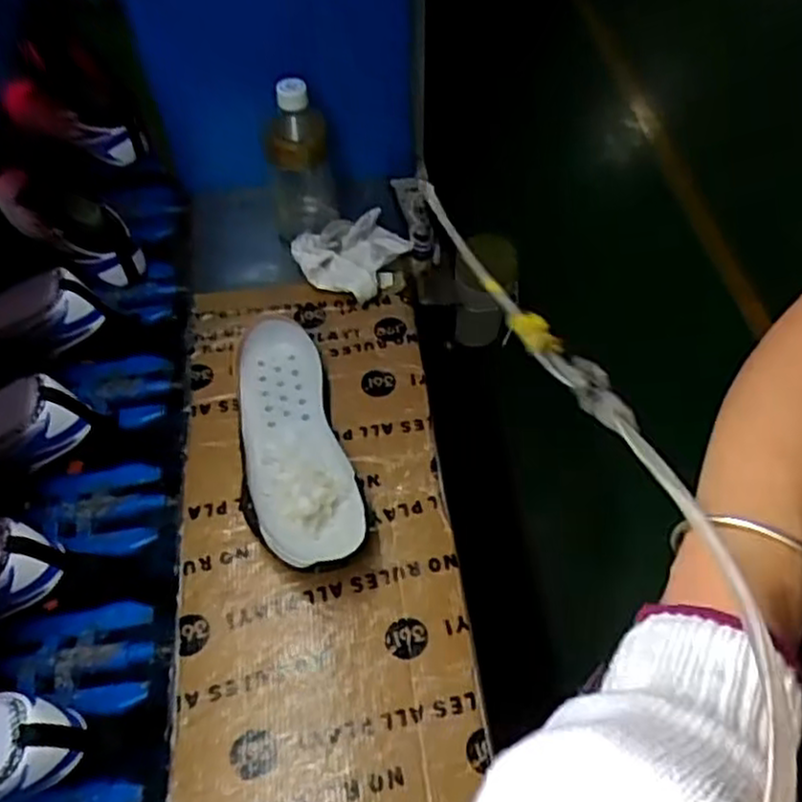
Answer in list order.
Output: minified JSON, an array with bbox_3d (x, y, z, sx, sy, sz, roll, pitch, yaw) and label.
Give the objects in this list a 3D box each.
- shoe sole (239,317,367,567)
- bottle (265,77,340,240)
[{"bbox_3d":[-0.095,0.032,0.671,0.090,0.054,0.252,-11,50,-10],"label":"shoe sole"},{"bbox_3d":[-0.101,-0.254,0.773,0.068,0.159,0.070,-9,50,-8],"label":"bottle"}]

